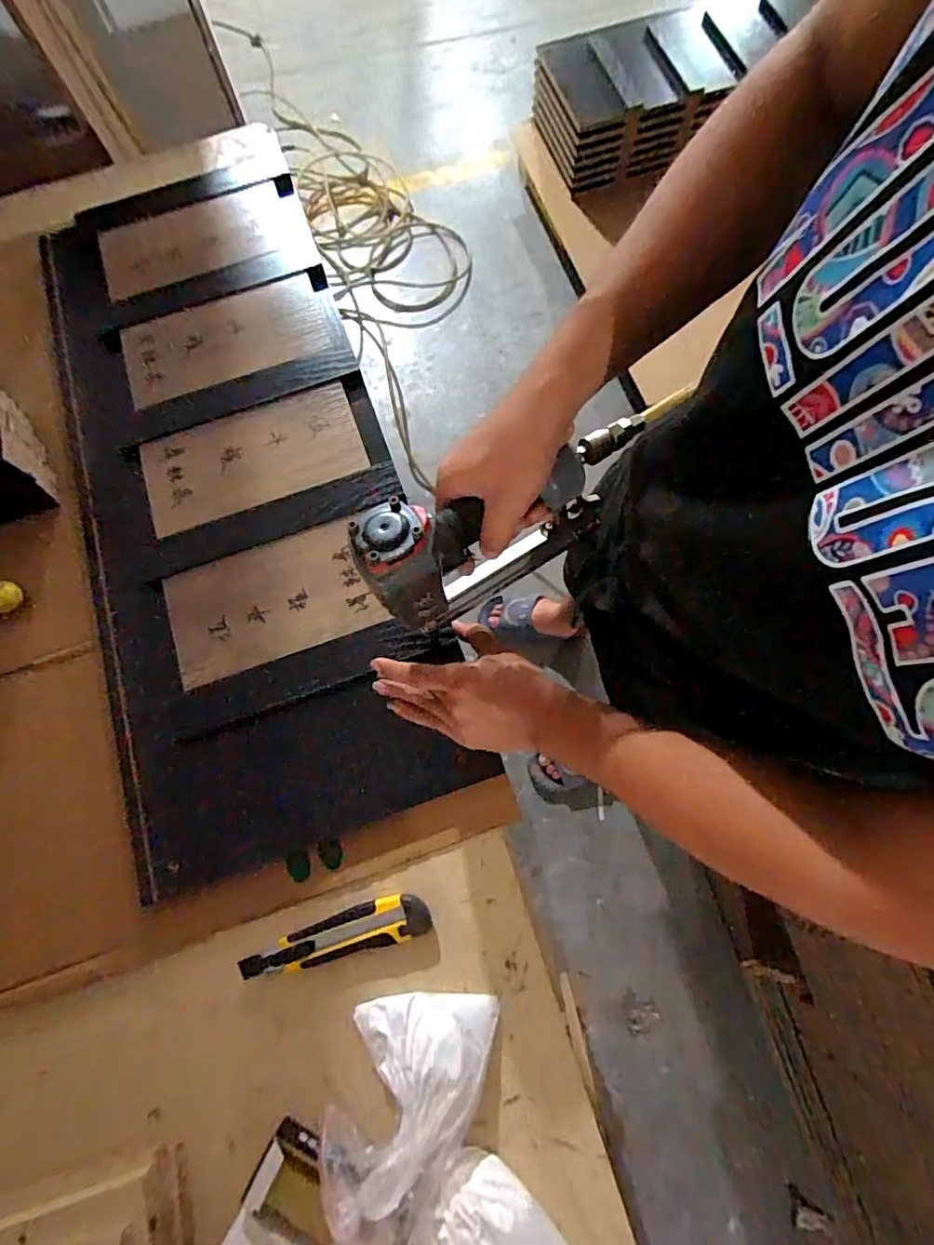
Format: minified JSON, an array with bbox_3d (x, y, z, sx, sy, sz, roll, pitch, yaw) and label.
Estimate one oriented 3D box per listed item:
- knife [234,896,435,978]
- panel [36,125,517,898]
[{"bbox_3d":[-0.123,0.291,0.506,0.175,0.013,0.039,-13,75,-2],"label":"knife"},{"bbox_3d":[-0.277,-0.201,0.639,0.350,0.033,0.898,-17,74,-3],"label":"panel"}]

